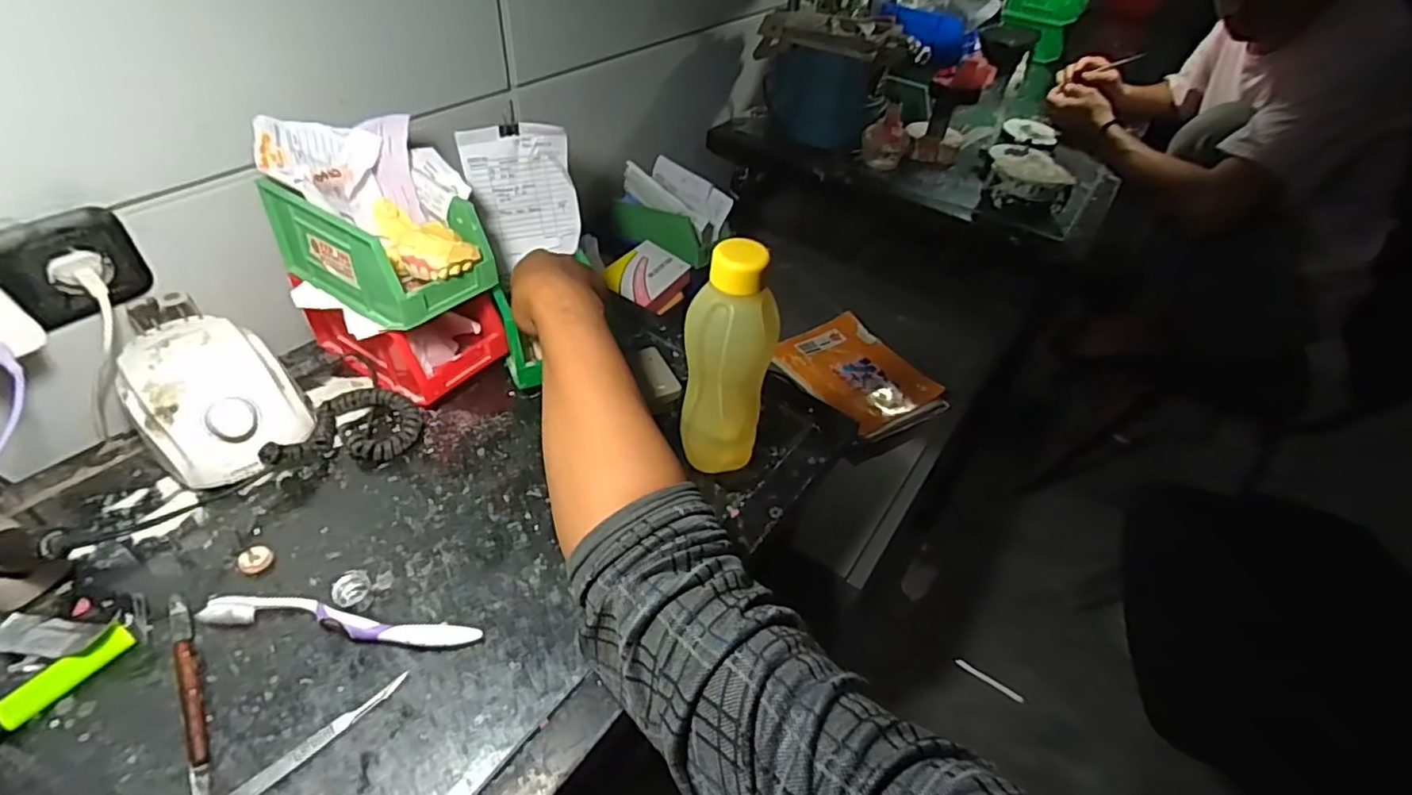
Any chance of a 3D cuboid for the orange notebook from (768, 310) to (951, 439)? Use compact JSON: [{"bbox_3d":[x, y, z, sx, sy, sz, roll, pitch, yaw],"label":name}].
[{"bbox_3d":[0.215,-0.036,0.900,0.164,0.033,0.218,-24,51,-29],"label":"orange notebook"}]

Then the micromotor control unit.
[{"bbox_3d":[-0.414,-0.005,0.532,0.154,0.091,0.113,35,50,27],"label":"micromotor control unit"}]

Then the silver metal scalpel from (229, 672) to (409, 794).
[{"bbox_3d":[-0.247,0.218,0.380,0.138,0.004,0.015,-30,55,-33],"label":"silver metal scalpel"}]

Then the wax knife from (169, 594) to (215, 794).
[{"bbox_3d":[-0.321,0.192,0.394,0.013,0.012,0.172,-24,51,-29],"label":"wax knife"}]

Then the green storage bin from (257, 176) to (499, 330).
[{"bbox_3d":[-0.281,-0.136,0.550,0.167,0.082,0.098,25,46,19],"label":"green storage bin"}]

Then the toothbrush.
[{"bbox_3d":[-0.250,0.155,0.438,0.184,0.014,0.024,6,43,-1],"label":"toothbrush"}]

